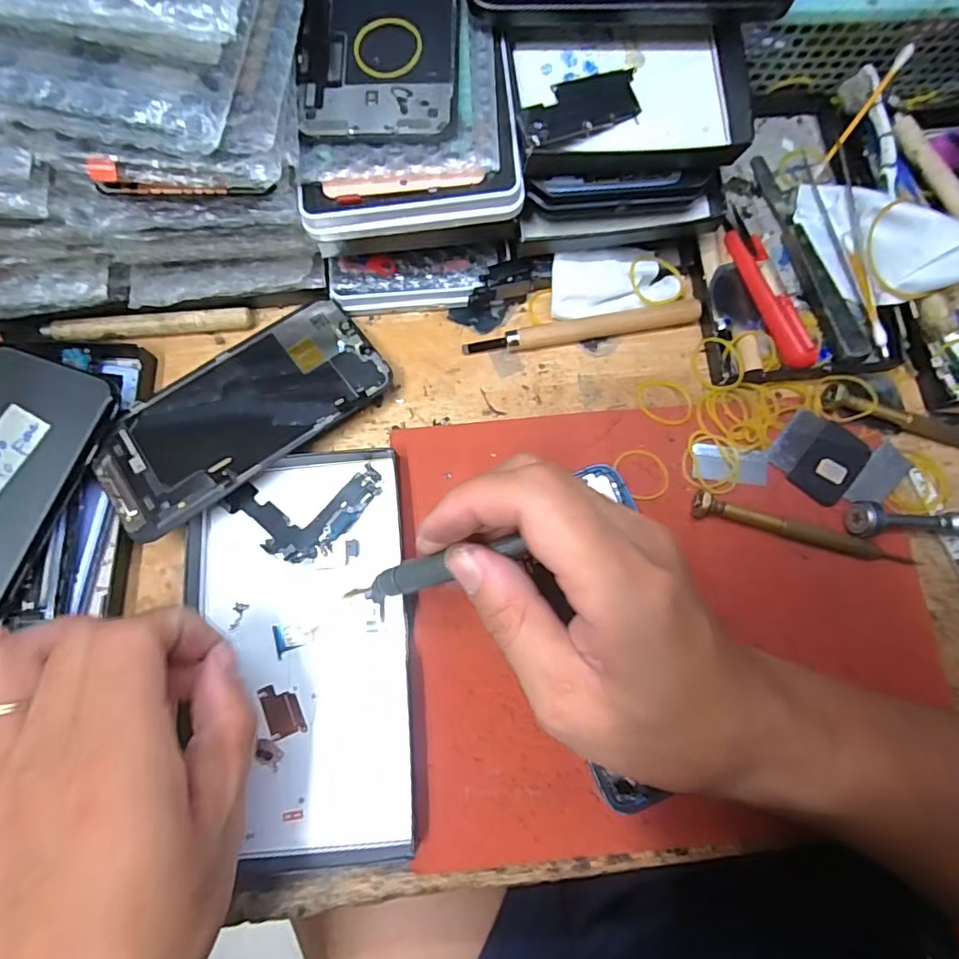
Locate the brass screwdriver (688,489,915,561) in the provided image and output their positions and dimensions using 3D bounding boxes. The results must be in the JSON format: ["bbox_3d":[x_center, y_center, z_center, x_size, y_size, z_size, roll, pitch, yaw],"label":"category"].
[{"bbox_3d":[0.158,0.027,0.261,0.108,0.013,0.011,17,78,3],"label":"brass screwdriver"}]

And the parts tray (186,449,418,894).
[{"bbox_3d":[-0.084,0.081,0.253,0.098,0.013,0.187,-5,78,-2],"label":"parts tray"}]

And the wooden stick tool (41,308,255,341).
[{"bbox_3d":[-0.175,-0.082,0.285,0.104,0.008,0.011,-7,78,-2],"label":"wooden stick tool"}]

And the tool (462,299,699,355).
[{"bbox_3d":[0.057,-0.081,0.289,0.130,0.009,0.012,-11,78,-3],"label":"tool"}]

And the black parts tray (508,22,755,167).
[{"bbox_3d":[0.067,-0.176,0.243,0.106,0.023,0.067,-9,78,-2],"label":"black parts tray"}]

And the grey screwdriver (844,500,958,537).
[{"bbox_3d":[0.242,0.020,0.261,0.120,0.018,0.016,0,78,0],"label":"grey screwdriver"}]

